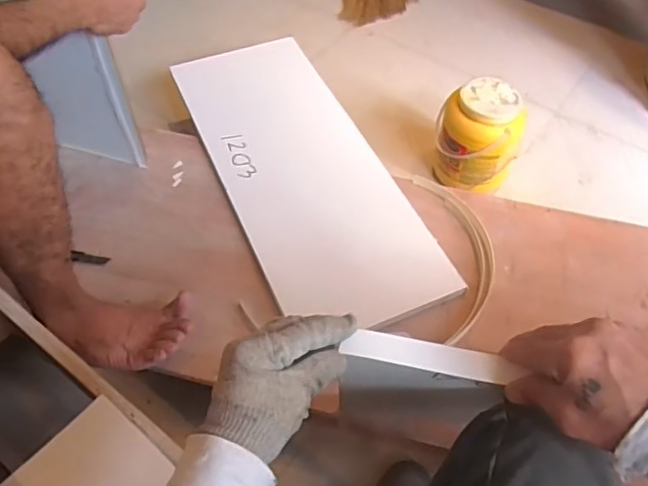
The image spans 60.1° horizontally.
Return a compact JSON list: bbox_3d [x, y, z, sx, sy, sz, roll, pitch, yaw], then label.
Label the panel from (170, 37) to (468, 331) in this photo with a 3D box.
[{"bbox_3d":[-0.045,-0.147,1.077,0.301,0.019,0.710,-19,60,-15],"label":"panel"}]

